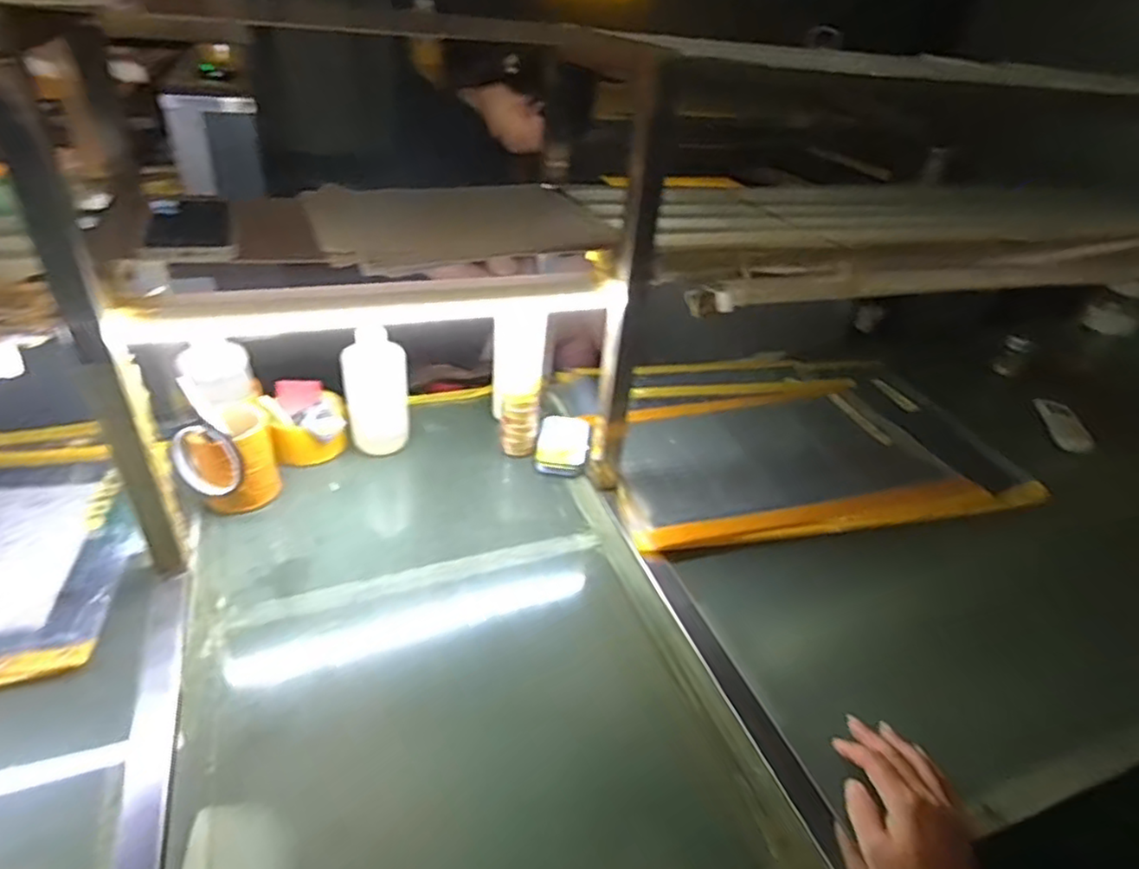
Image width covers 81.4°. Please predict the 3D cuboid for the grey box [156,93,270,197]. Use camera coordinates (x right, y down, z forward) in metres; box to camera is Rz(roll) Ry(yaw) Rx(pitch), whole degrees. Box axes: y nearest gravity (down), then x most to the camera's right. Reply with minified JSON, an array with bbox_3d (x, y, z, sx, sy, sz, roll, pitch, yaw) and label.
[{"bbox_3d":[-0.793,-0.649,1.492,0.174,0.202,0.081,-13,39,-26],"label":"grey box"}]

